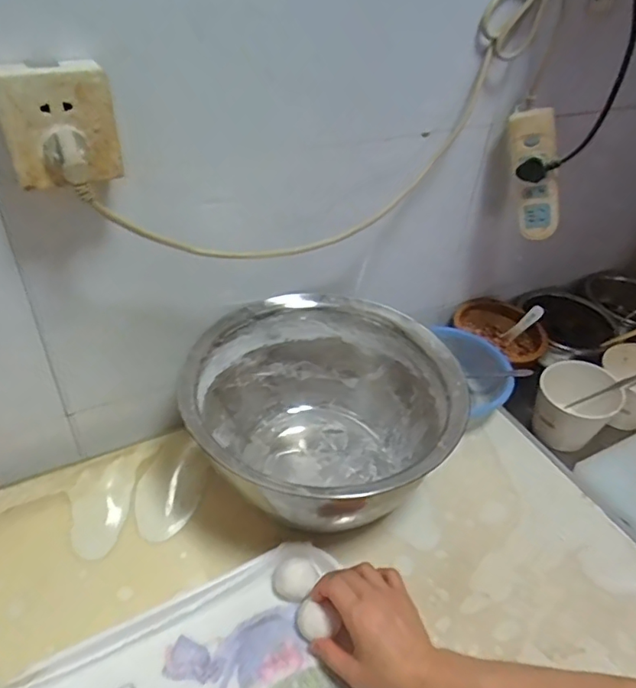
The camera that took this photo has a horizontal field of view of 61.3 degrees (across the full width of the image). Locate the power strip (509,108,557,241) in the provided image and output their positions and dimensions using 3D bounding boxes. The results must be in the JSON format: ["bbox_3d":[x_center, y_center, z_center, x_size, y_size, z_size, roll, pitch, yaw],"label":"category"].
[{"bbox_3d":[0.292,-0.222,0.722,0.053,0.175,0.026,3,35,31],"label":"power strip"}]

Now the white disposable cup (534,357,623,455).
[{"bbox_3d":[0.391,0.101,0.826,0.107,0.100,0.117,3,40,-3],"label":"white disposable cup"}]

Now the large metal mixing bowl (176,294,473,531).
[{"bbox_3d":[0.000,0.089,0.658,0.301,0.160,0.294,3,40,-3],"label":"large metal mixing bowl"}]

